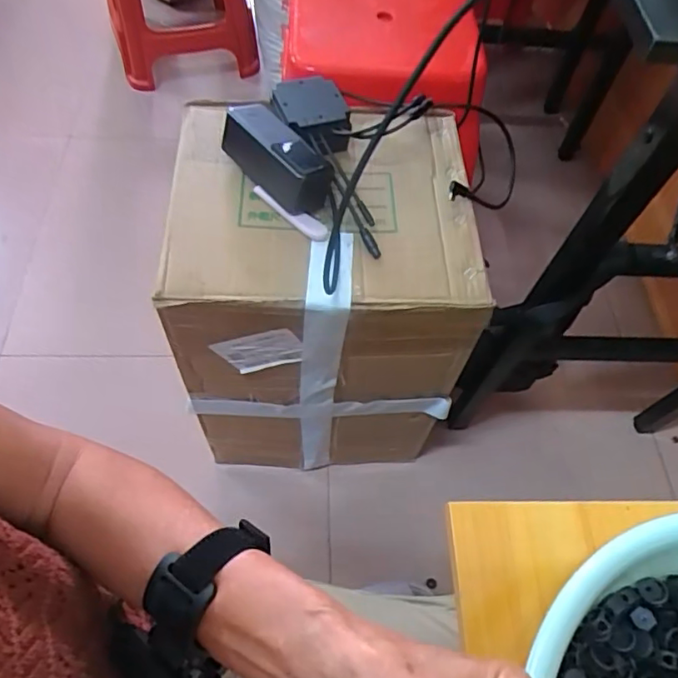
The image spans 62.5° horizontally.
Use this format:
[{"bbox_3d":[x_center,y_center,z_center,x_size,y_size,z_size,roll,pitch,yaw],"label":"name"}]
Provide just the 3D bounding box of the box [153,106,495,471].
[{"bbox_3d":[-0.032,-0.044,0.799,0.334,0.442,0.310,-3,59,-5],"label":"box"}]

